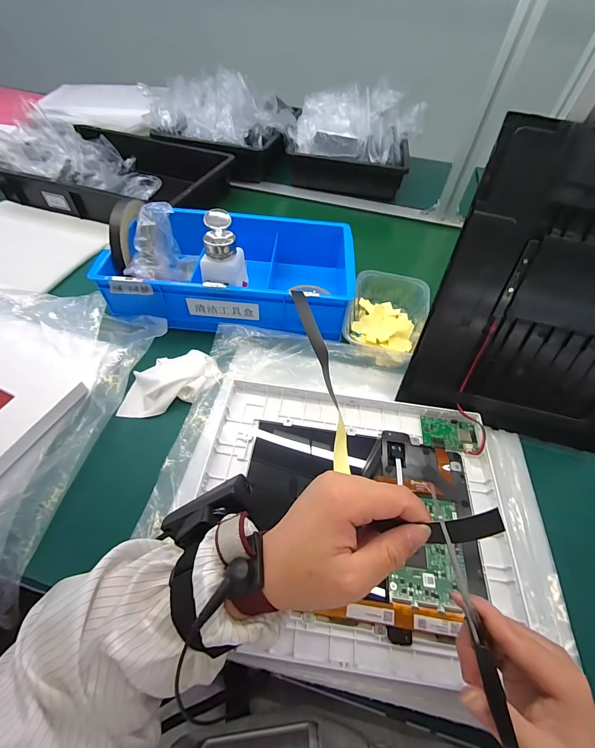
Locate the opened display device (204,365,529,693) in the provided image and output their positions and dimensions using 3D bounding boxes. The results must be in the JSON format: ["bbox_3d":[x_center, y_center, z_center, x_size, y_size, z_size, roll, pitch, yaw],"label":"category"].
[{"bbox_3d":[0.052,0.133,0.334,0.330,0.037,0.259,8,59,4],"label":"opened display device"}]

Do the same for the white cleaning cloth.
[{"bbox_3d":[-0.168,0.012,0.429,0.129,0.031,0.075,-13,54,-15],"label":"white cleaning cloth"}]

